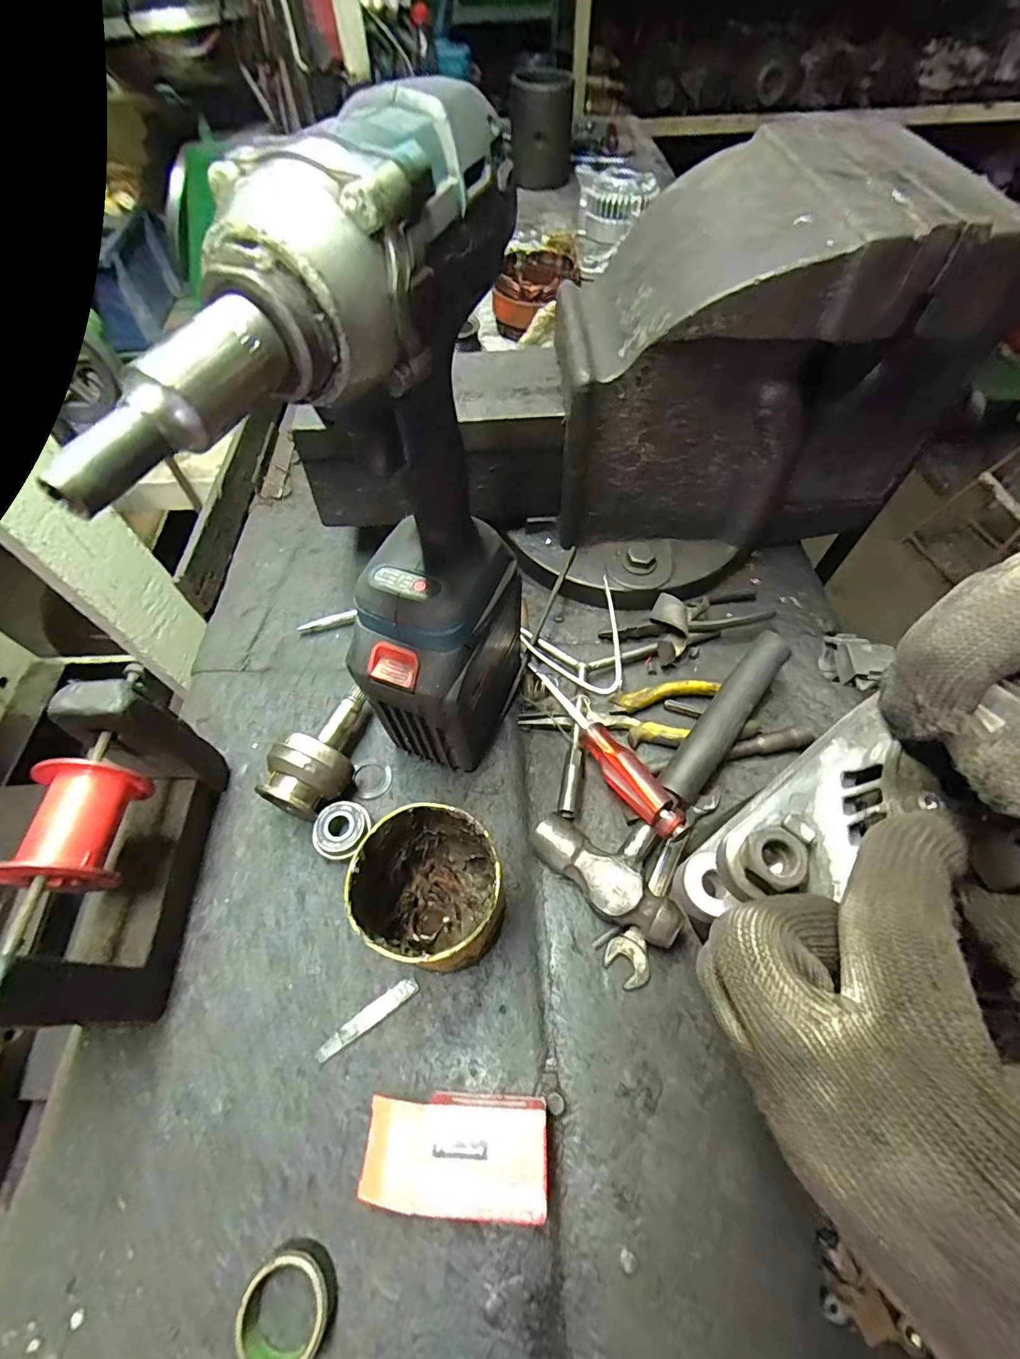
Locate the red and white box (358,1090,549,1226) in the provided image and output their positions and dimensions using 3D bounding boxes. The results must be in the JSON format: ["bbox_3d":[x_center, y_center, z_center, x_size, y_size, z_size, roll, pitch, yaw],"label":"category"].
[{"bbox_3d":[-0.027,0.244,0.260,0.095,0.043,0.043,1,58,0],"label":"red and white box"}]

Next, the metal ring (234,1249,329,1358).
[{"bbox_3d":[-0.107,0.300,0.238,0.040,0.017,0.039,-1,59,1],"label":"metal ring"}]

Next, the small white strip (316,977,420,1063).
[{"bbox_3d":[-0.087,0.207,0.307,0.066,0.004,0.011,-31,63,-16],"label":"small white strip"}]

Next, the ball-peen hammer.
[{"bbox_3d":[0.105,0.062,0.358,0.104,0.048,0.220,26,61,15],"label":"ball-peen hammer"}]

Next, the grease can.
[{"bbox_3d":[-0.041,0.124,0.292,0.074,0.115,0.071,0,58,0],"label":"grease can"}]

